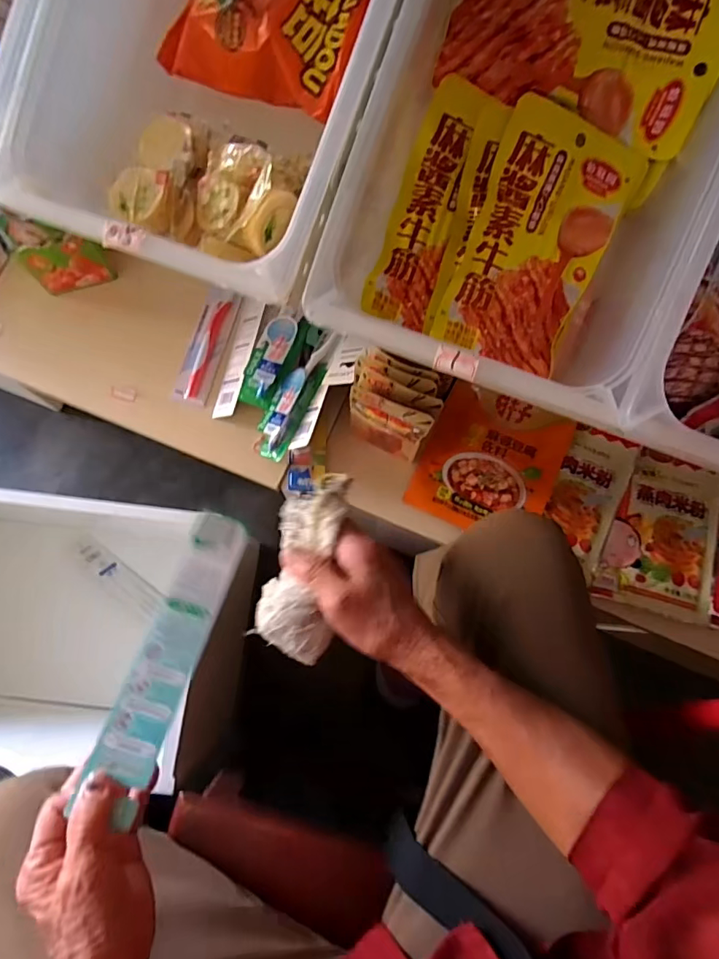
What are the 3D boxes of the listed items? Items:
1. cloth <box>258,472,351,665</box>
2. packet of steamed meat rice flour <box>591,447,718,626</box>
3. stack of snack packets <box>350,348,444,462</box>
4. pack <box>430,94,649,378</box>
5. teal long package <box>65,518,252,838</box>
[{"bbox_3d":[-0.041,0.062,0.367,0.053,0.037,0.139,10,82,1],"label":"cloth"},{"bbox_3d":[0.336,0.058,0.552,0.118,0.019,0.173,16,76,3],"label":"packet of steamed meat rice flour"},{"bbox_3d":[0.033,-0.069,0.507,0.080,0.143,0.054,17,76,3],"label":"stack of snack packets"},{"bbox_3d":[0.123,-0.163,0.349,0.097,0.013,0.163,18,100,-10],"label":"pack"},{"bbox_3d":[-0.140,0.123,0.379,0.039,0.017,0.212,13,57,2],"label":"teal long package"}]

